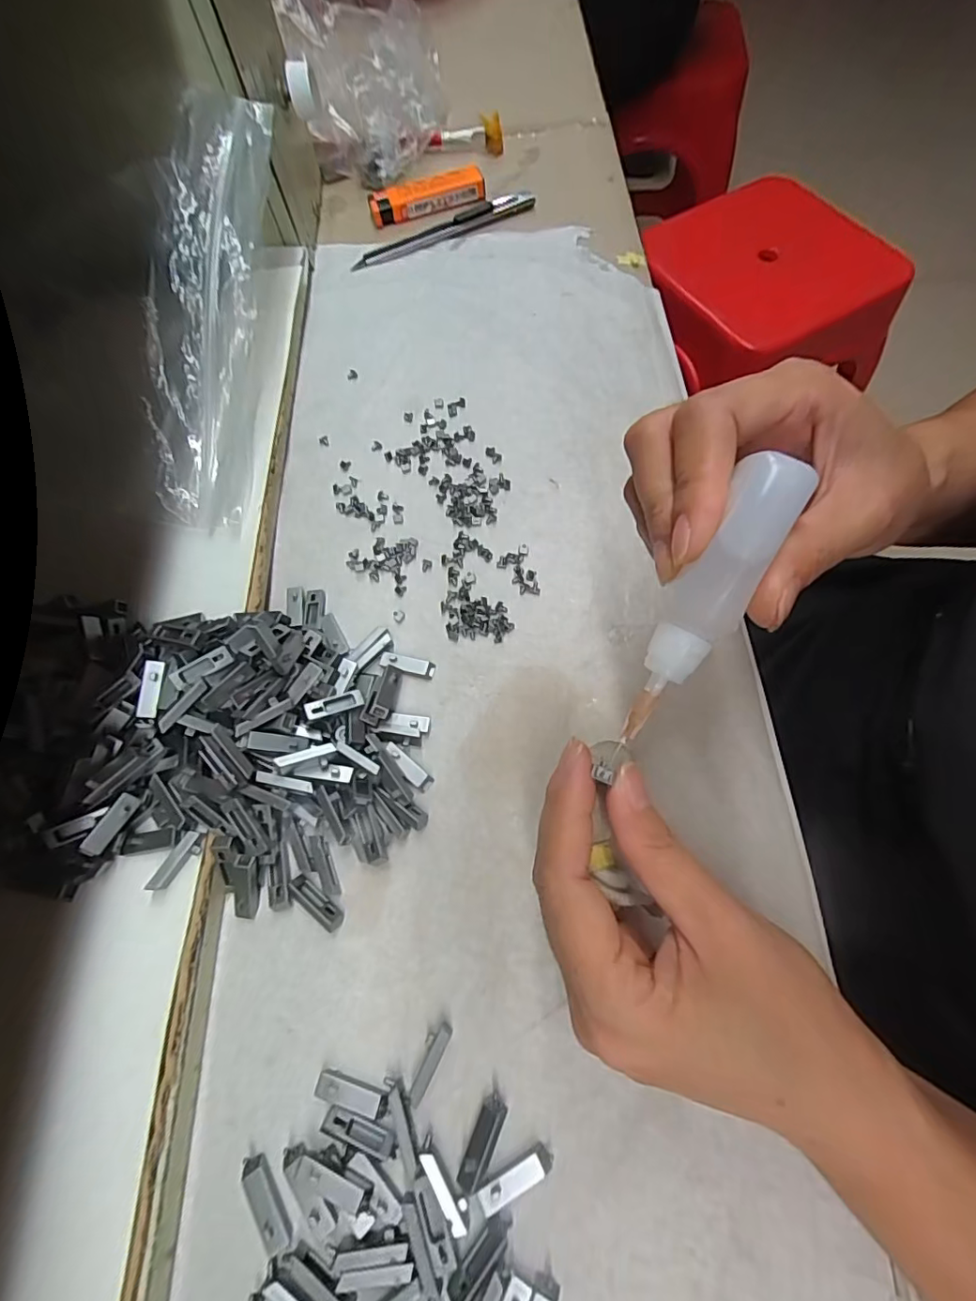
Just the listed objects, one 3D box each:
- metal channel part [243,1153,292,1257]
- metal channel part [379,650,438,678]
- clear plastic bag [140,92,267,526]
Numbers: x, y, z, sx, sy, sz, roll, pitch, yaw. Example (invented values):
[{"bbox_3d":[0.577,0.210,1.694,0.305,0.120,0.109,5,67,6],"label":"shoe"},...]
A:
[{"bbox_3d":[-0.073,0.179,0.174,0.008,0.004,0.026,-35,70,-11],"label":"metal channel part"},{"bbox_3d":[-0.037,0.006,0.247,0.025,0.005,0.009,14,68,9],"label":"metal channel part"},{"bbox_3d":[-0.130,-0.168,0.263,0.043,0.053,0.217,4,91,5],"label":"clear plastic bag"}]

